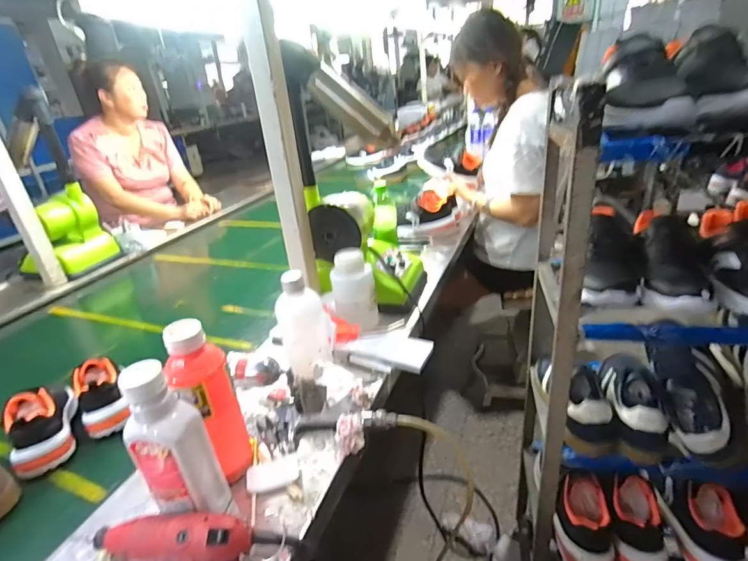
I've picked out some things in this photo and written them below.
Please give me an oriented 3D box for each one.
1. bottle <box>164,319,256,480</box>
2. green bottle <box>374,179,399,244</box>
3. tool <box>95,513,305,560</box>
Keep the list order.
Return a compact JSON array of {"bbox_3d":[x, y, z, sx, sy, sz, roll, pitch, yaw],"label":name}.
[{"bbox_3d":[-0.193,0.152,0.498,0.056,0.207,0.062,5,29,20],"label":"bottle"},{"bbox_3d":[0.028,-0.164,1.005,0.054,0.151,0.059,-4,27,3],"label":"green bottle"},{"bbox_3d":[-0.193,0.272,0.431,0.226,0.054,0.045,0,27,10],"label":"tool"}]

